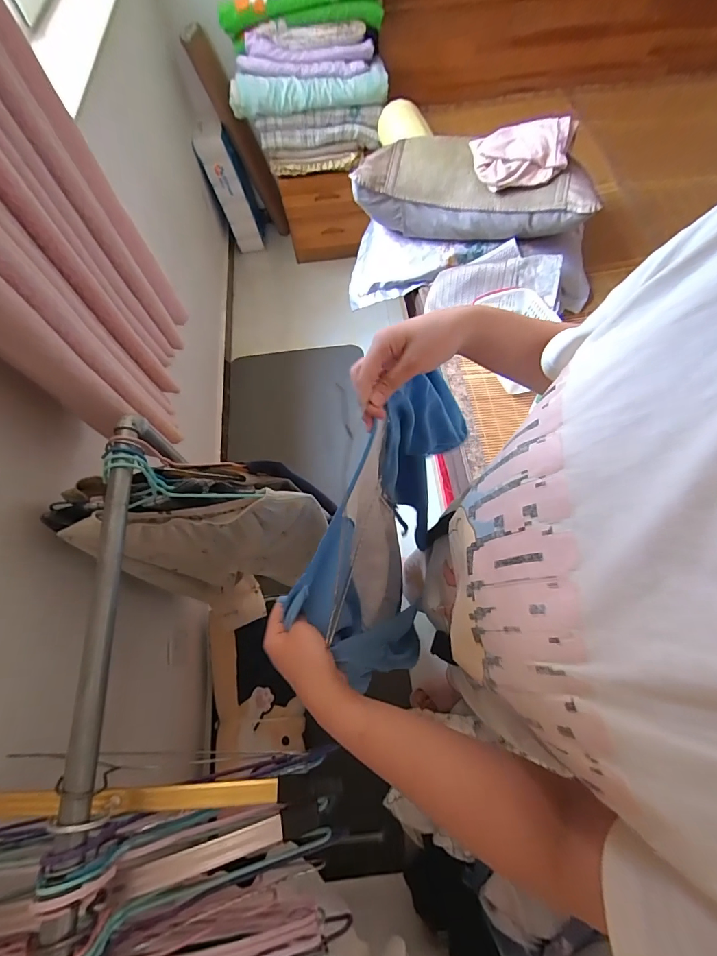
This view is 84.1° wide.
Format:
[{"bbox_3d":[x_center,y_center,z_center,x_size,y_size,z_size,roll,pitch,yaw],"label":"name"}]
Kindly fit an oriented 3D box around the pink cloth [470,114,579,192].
[{"bbox_3d":[0.435,-0.854,1.034,0.262,0.042,0.172,-12,86,5],"label":"pink cloth"}]

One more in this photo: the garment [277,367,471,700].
[{"bbox_3d":[0.047,0.069,0.563,0.138,0.331,0.352,14,68,9],"label":"garment"}]

